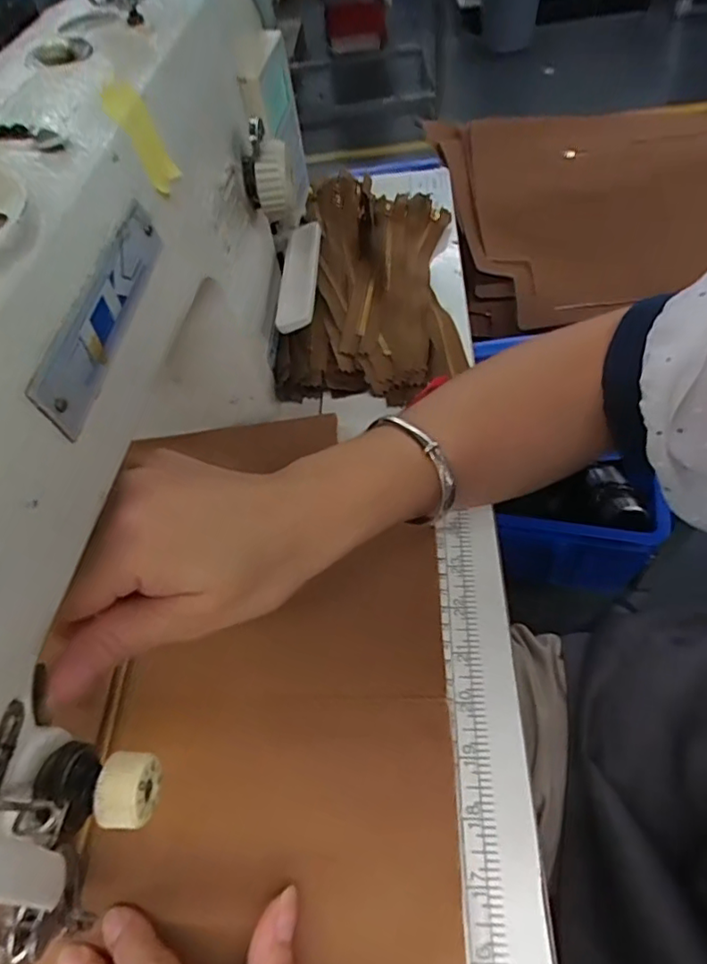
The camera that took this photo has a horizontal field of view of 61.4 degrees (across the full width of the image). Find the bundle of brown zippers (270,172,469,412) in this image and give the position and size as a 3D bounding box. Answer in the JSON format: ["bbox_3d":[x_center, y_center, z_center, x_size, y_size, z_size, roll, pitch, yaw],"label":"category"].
[{"bbox_3d":[0.017,-0.159,0.466,0.131,0.050,0.219,1,55,5],"label":"bundle of brown zippers"}]

